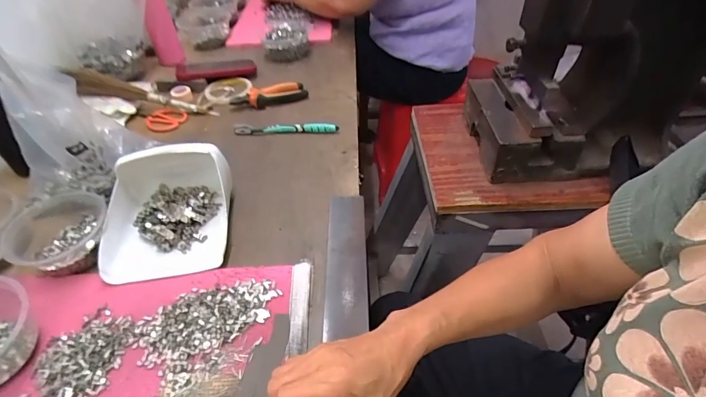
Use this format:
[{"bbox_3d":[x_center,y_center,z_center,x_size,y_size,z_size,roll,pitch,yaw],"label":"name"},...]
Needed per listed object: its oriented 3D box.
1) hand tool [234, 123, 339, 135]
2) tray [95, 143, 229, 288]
[{"bbox_3d":[-0.122,-0.128,0.686,0.187,0.019,0.014,0,44,1],"label":"hand tool"},{"bbox_3d":[-0.245,0.004,0.498,0.156,0.080,0.185,-9,44,-8],"label":"tray"}]

